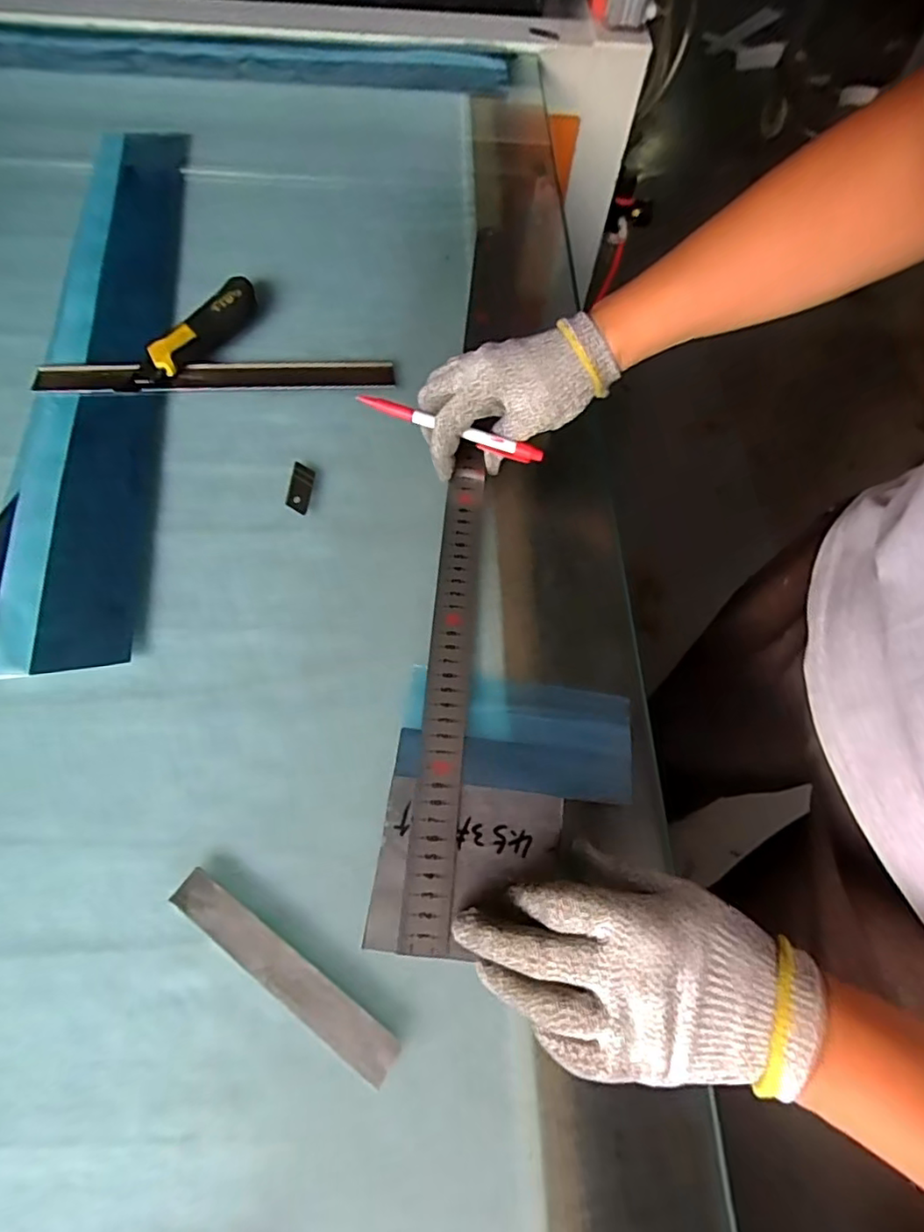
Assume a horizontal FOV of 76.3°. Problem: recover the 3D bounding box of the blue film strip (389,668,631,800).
[{"bbox_3d":[0.034,0.074,0.372,0.144,0.004,0.070,6,62,0],"label":"blue film strip"}]

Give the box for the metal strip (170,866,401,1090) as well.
[{"bbox_3d":[-0.095,0.187,0.310,0.143,0.004,0.023,33,69,12],"label":"metal strip"}]

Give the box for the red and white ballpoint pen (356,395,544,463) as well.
[{"bbox_3d":[-0.008,-0.140,0.440,0.142,0.015,0.008,19,63,0],"label":"red and white ballpoint pen"}]

